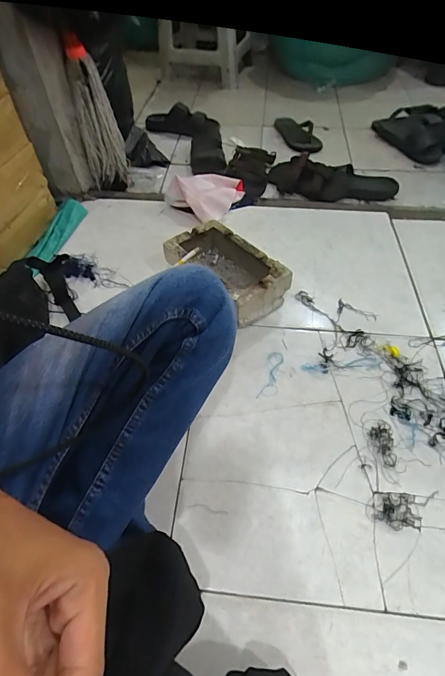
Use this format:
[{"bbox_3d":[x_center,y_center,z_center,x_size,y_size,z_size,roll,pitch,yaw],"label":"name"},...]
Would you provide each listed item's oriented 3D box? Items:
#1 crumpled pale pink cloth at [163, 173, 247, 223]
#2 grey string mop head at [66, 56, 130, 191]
[{"bbox_3d":[-0.034,-0.361,0.912,0.140,0.068,0.174,36,59,26],"label":"crumpled pale pink cloth"},{"bbox_3d":[-0.294,-0.511,0.896,0.080,0.267,0.076,8,51,6],"label":"grey string mop head"}]

